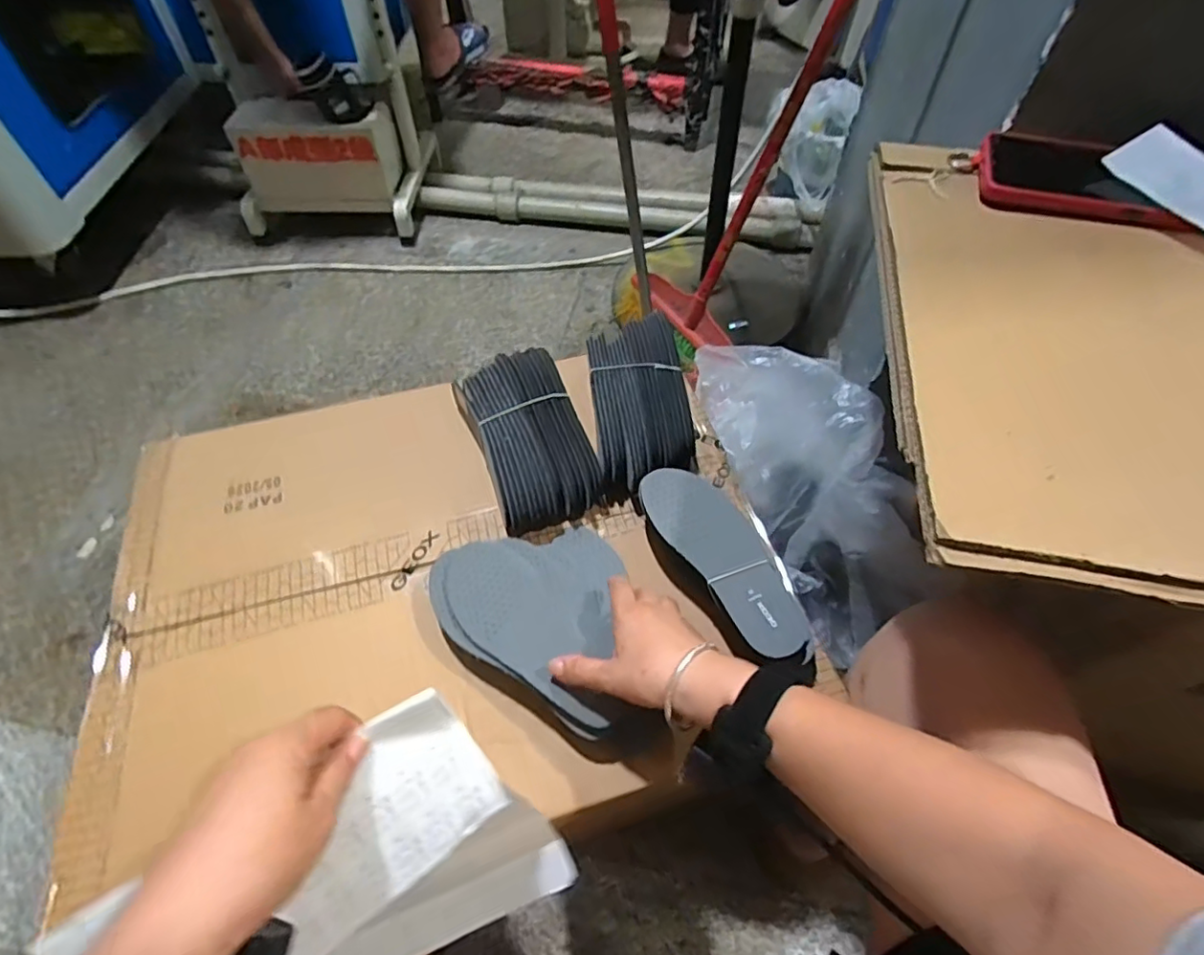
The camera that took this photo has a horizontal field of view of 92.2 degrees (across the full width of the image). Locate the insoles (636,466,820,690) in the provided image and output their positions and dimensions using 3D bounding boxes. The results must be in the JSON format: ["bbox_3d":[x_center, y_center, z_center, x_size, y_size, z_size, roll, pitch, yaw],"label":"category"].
[{"bbox_3d":[0.111,0.080,0.513,0.081,0.060,0.197,-28,59,-18],"label":"insoles"}]

